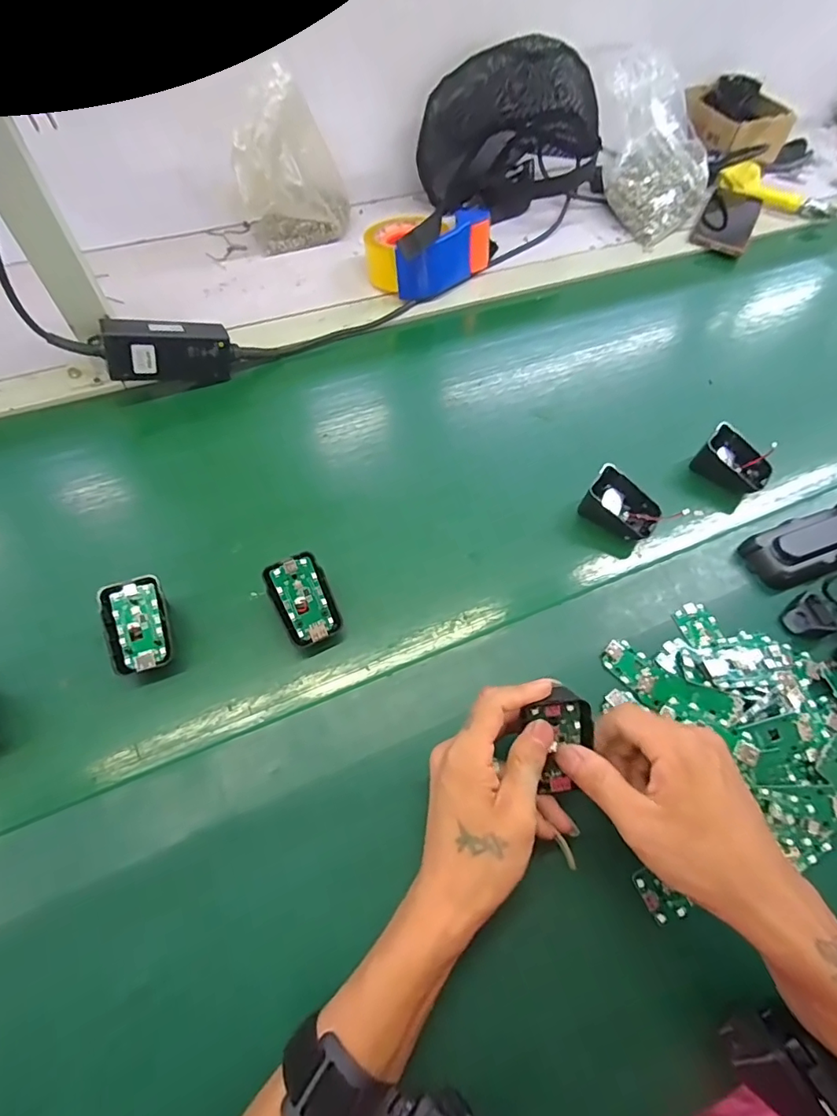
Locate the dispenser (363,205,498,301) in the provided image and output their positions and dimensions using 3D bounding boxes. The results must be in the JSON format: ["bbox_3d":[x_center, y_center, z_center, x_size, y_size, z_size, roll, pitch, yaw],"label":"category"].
[{"bbox_3d":[0.012,-0.399,0.640,0.165,0.067,0.094,-21,56,-19],"label":"dispenser"}]

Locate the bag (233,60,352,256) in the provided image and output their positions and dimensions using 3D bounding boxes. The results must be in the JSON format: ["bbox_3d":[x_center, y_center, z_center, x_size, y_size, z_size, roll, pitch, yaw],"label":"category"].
[{"bbox_3d":[-0.155,-0.471,0.630,0.137,0.169,0.081,-7,53,-9],"label":"bag"}]

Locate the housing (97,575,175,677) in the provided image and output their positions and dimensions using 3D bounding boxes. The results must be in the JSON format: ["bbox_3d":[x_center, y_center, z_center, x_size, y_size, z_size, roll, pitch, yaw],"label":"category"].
[{"bbox_3d":[-0.212,0.052,0.385,0.042,0.023,0.070,-17,77,-16],"label":"housing"}]

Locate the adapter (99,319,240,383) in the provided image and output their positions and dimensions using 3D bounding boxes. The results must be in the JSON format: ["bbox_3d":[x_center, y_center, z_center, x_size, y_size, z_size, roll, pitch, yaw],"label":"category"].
[{"bbox_3d":[-0.250,-0.210,0.513,0.120,0.051,0.033,-12,57,-31],"label":"adapter"}]

